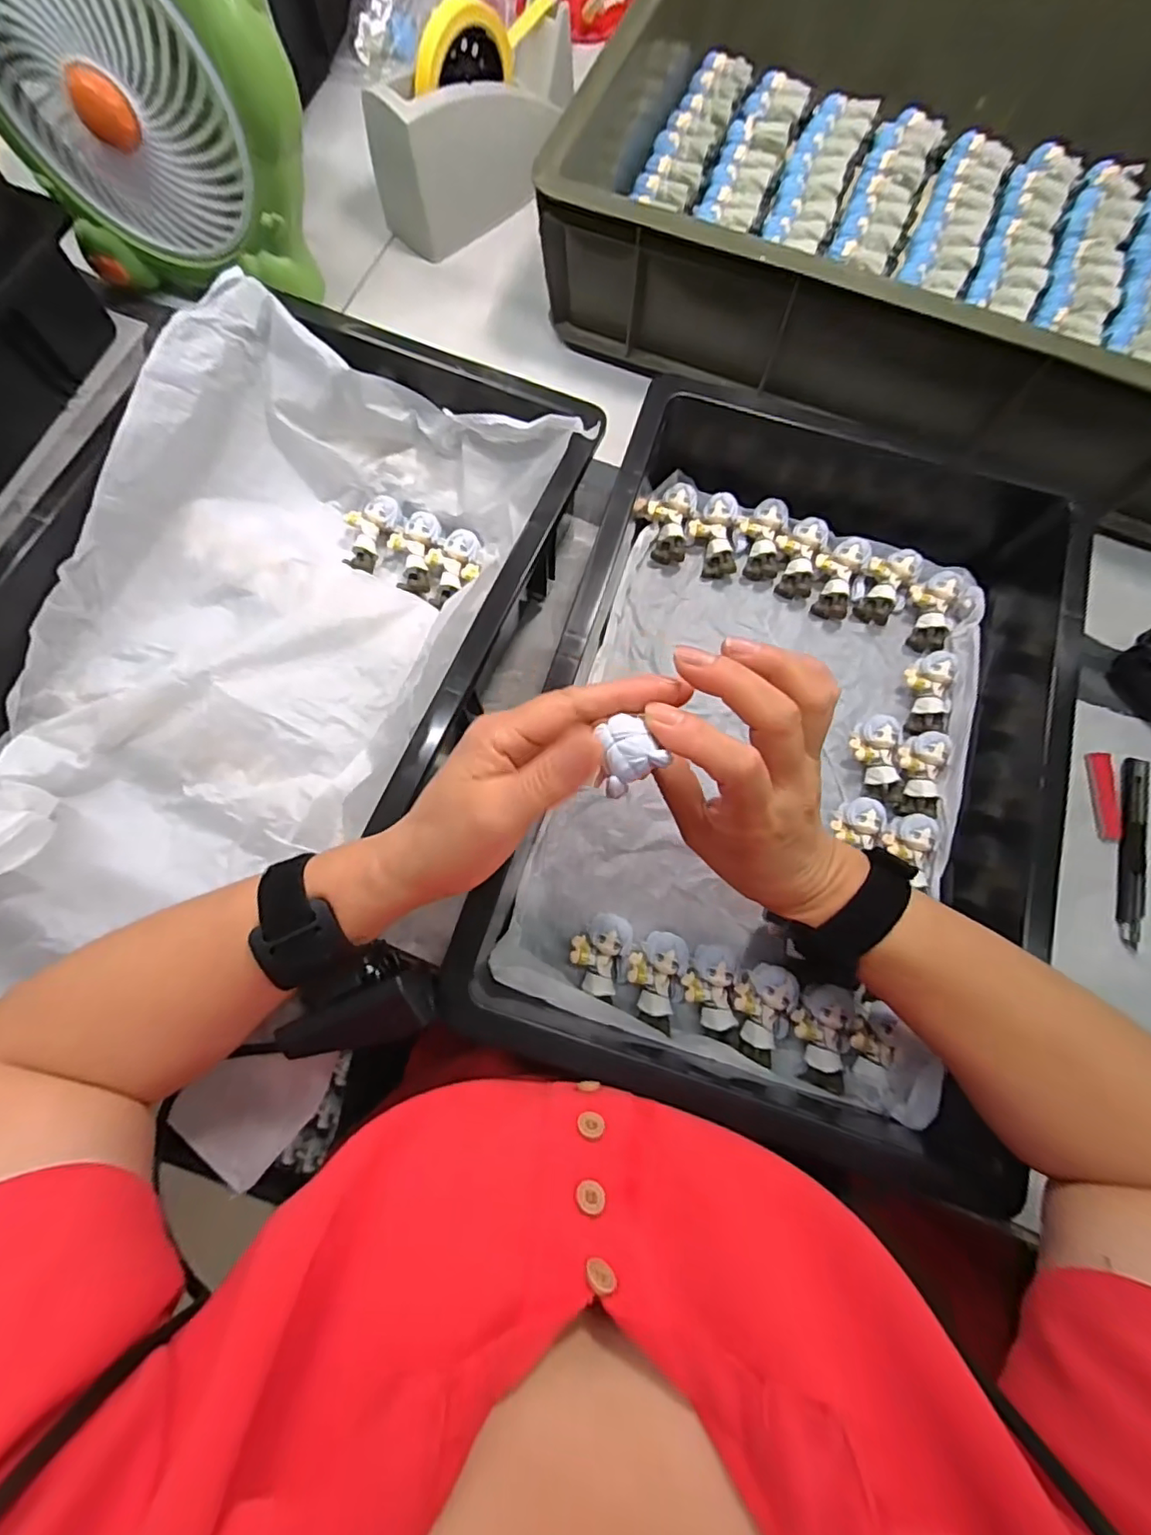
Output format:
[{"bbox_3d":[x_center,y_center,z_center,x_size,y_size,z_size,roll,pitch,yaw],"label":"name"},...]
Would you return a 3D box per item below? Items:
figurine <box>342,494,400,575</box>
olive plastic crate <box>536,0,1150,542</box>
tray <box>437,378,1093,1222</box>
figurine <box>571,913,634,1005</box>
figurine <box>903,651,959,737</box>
[{"bbox_3d":[-0.164,-0.183,0.451,0.032,0.019,0.064,26,78,6],"label":"figurine"},{"bbox_3d":[0.324,-0.480,0.503,0.592,0.146,0.435,25,77,6],"label":"olive plastic crate"},{"bbox_3d":[0.147,-0.031,0.399,0.342,0.090,0.513,17,77,4],"label":"tray"},{"bbox_3d":[0.017,0.122,0.376,0.038,0.022,0.052,11,76,2],"label":"figurine"},{"bbox_3d":[0.265,-0.055,0.431,0.040,0.026,0.063,15,77,3],"label":"figurine"}]

